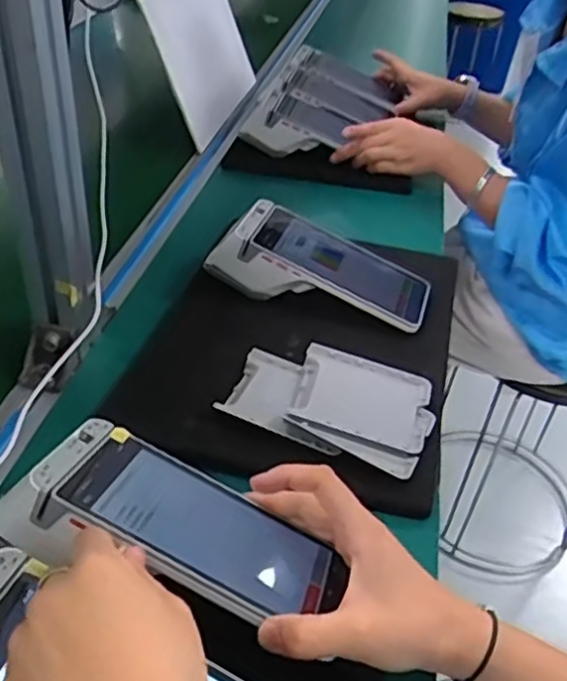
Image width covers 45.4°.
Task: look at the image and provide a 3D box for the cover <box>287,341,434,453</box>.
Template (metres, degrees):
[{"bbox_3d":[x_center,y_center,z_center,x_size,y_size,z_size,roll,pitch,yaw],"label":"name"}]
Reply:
[{"bbox_3d":[0.060,0.044,0.520,0.098,0.013,0.078,16,43,4],"label":"cover"}]

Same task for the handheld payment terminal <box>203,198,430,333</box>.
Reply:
[{"bbox_3d":[0.039,-0.075,0.639,0.200,0.064,0.093,14,38,8],"label":"handheld payment terminal"}]

